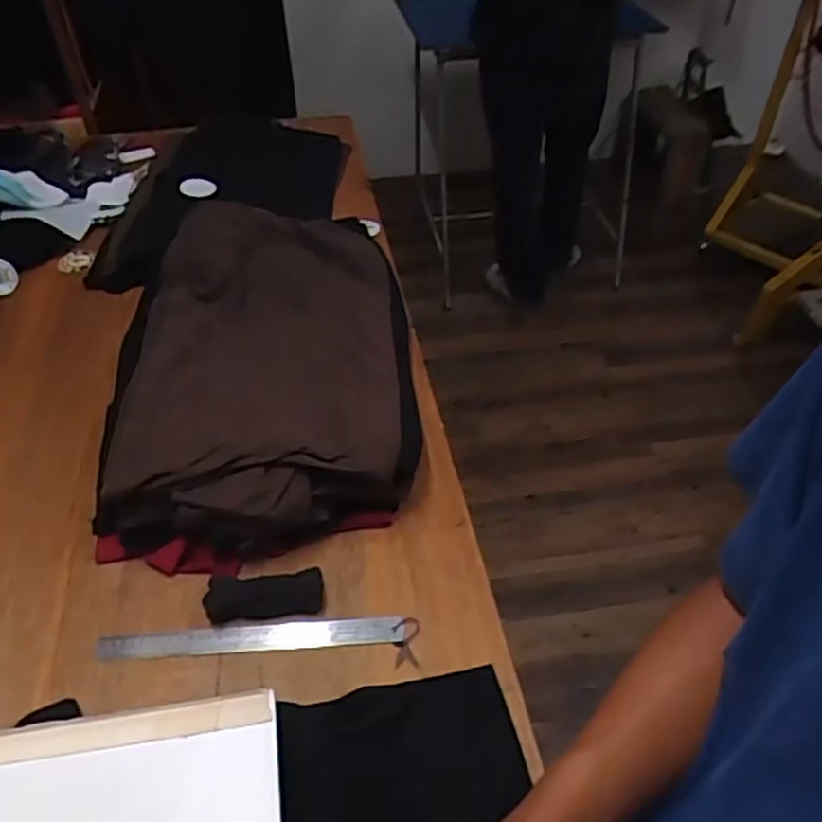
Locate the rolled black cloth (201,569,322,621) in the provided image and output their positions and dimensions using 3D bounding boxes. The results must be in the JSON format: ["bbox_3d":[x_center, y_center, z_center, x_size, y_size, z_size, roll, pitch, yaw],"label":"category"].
[{"bbox_3d":[-0.159,0.200,0.795,0.124,0.025,0.044,-3,45,-4],"label":"rolled black cloth"}]

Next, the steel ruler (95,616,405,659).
[{"bbox_3d":[-0.168,0.241,0.777,0.316,0.008,0.030,-3,52,-4],"label":"steel ruler"}]

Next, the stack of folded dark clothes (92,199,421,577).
[{"bbox_3d":[-0.195,-0.058,0.952,0.387,0.160,0.487,-5,45,-5],"label":"stack of folded dark clothes"}]

